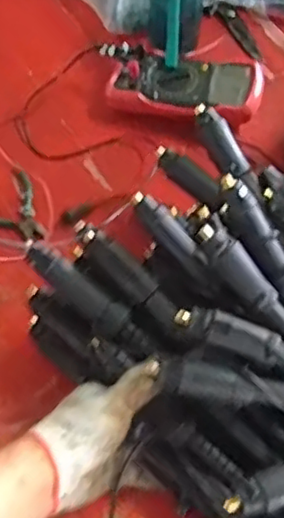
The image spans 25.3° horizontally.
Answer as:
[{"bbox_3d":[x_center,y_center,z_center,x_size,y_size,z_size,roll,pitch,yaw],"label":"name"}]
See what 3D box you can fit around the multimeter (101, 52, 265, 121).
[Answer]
[{"bbox_3d":[0.054,-0.226,0.822,0.198,0.037,0.085,9,59,3],"label":"multimeter"}]

